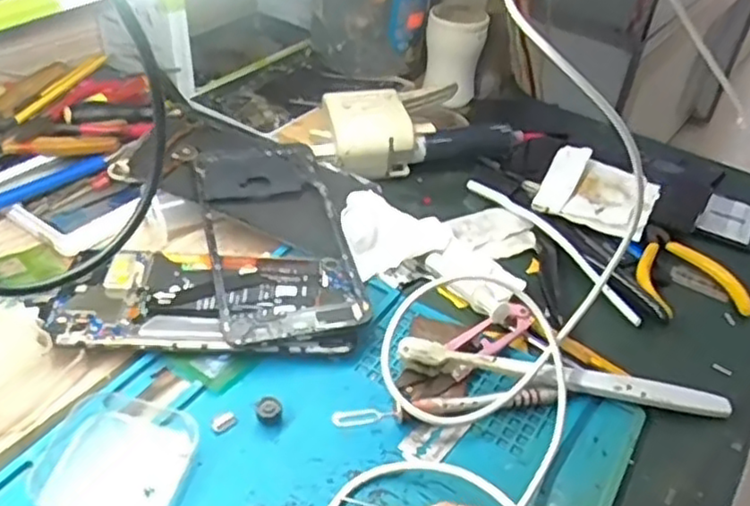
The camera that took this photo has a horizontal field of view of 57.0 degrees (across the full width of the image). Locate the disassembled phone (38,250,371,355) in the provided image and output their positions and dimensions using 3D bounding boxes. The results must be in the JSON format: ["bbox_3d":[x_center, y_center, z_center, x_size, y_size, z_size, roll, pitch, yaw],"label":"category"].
[{"bbox_3d":[-0.096,0.028,0.411,0.175,0.017,0.077,3,40,-5],"label":"disassembled phone"}]

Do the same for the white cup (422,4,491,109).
[{"bbox_3d":[0.075,-0.191,0.659,0.057,0.084,0.058,4,40,-4],"label":"white cup"}]

